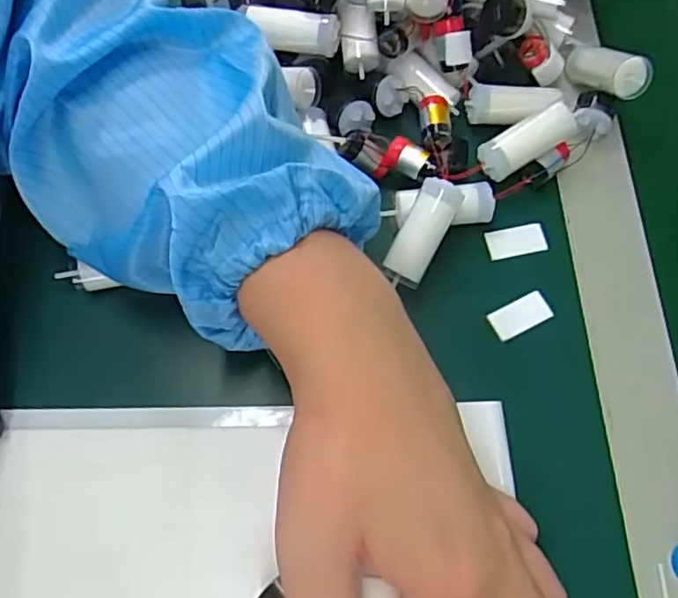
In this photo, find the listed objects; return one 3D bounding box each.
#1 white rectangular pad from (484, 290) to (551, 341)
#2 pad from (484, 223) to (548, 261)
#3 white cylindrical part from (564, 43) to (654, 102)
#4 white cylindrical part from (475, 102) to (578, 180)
[{"bbox_3d":[0.091,0.008,0.326,0.031,0.004,0.015,-26,72,-10],"label":"white rectangular pad"},{"bbox_3d":[0.092,-0.030,0.339,0.031,0.004,0.015,-11,70,-5],"label":"pad"},{"bbox_3d":[0.144,-0.123,0.349,0.020,0.022,0.055,-18,33,-8],"label":"white cylindrical part"},{"bbox_3d":[0.096,-0.081,0.334,0.050,0.015,0.019,-31,72,10],"label":"white cylindrical part"}]

